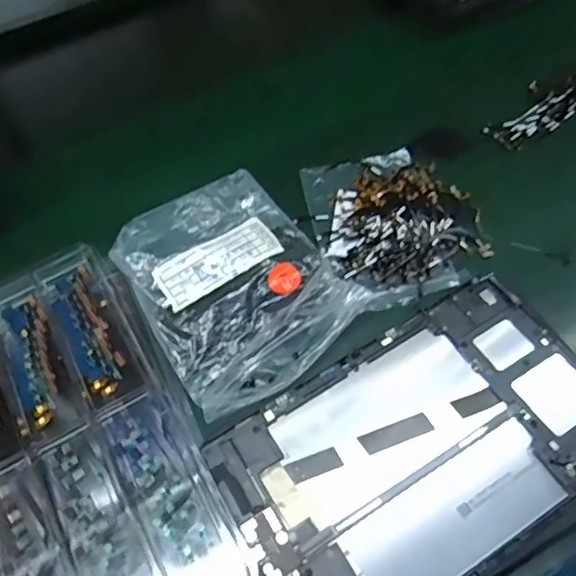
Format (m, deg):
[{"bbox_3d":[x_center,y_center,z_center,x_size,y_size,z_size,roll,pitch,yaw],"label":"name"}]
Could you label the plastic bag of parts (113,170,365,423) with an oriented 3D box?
[{"bbox_3d":[-0.042,-0.009,0.428,0.139,0.031,0.177,-30,61,-15],"label":"plastic bag of parts"}]

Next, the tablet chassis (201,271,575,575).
[{"bbox_3d":[0.085,0.099,0.347,0.236,0.008,0.150,-27,60,-13],"label":"tablet chassis"}]

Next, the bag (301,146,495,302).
[{"bbox_3d":[0.090,-0.057,0.468,0.128,0.012,0.145,-16,58,-7],"label":"bag"}]

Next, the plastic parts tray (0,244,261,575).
[{"bbox_3d":[-0.159,0.107,0.367,0.180,0.025,0.280,-26,60,-13],"label":"plastic parts tray"}]

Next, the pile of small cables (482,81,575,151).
[{"bbox_3d":[0.233,-0.164,0.520,0.108,0.017,0.048,-40,64,-20],"label":"pile of small cables"}]

